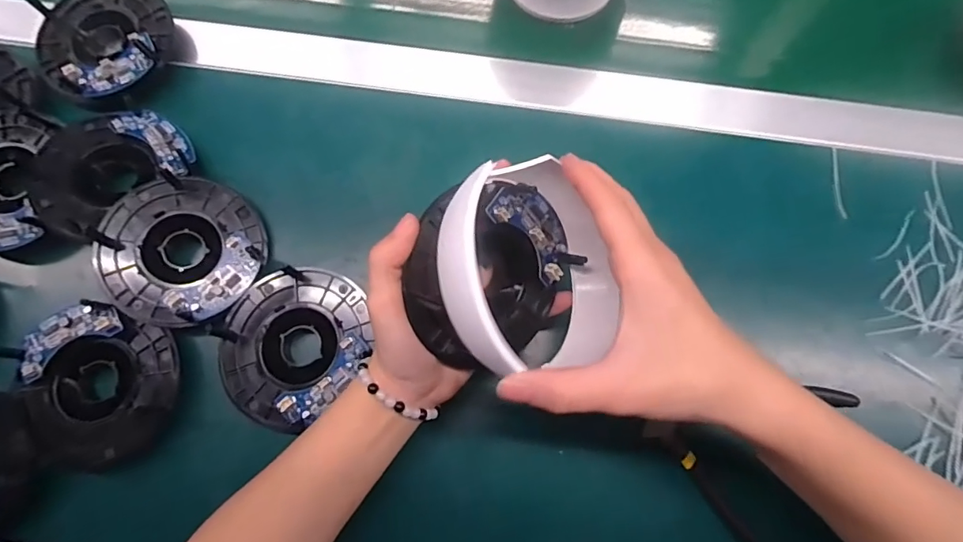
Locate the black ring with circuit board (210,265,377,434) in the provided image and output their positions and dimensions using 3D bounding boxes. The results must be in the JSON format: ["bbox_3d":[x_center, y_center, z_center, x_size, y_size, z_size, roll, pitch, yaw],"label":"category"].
[{"bbox_3d":[-0.123,0.047,0.322,0.092,0.018,0.101,0,77,0],"label":"black ring with circuit board"}]

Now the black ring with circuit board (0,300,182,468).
[{"bbox_3d":[-0.242,0.070,0.311,0.091,0.019,0.097,0,77,0],"label":"black ring with circuit board"}]

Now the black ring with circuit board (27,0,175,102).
[{"bbox_3d":[-0.291,-0.182,0.381,0.102,0.027,0.100,0,77,0],"label":"black ring with circuit board"}]

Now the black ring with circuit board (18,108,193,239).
[{"bbox_3d":[-0.257,-0.069,0.343,0.097,0.024,0.099,0,77,0],"label":"black ring with circuit board"}]

